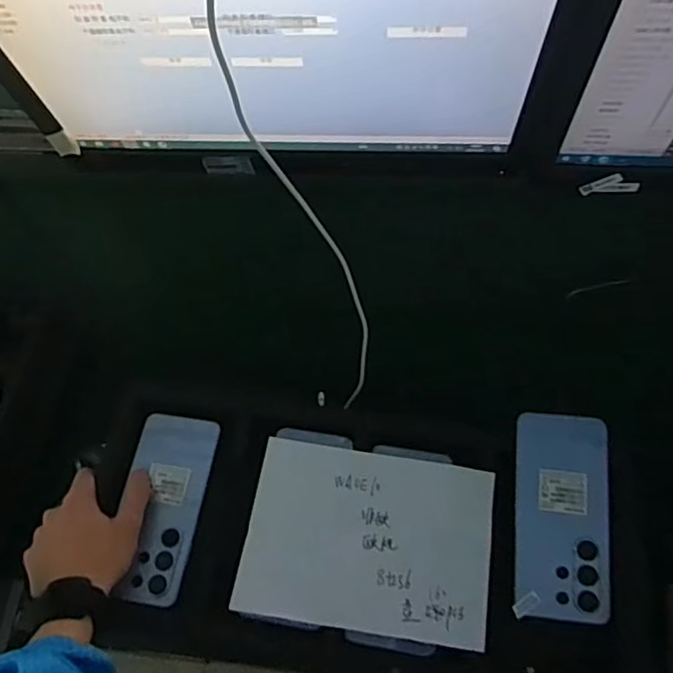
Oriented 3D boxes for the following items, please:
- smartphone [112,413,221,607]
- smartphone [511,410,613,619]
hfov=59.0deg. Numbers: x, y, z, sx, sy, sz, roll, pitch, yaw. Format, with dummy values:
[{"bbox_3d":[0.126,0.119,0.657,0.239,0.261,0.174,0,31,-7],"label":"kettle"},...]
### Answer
[{"bbox_3d":[-0.155,0.154,0.550,0.074,0.009,0.169,0,61,4],"label":"smartphone"},{"bbox_3d":[0.197,0.155,0.519,0.076,0.008,0.169,3,74,12],"label":"smartphone"}]

